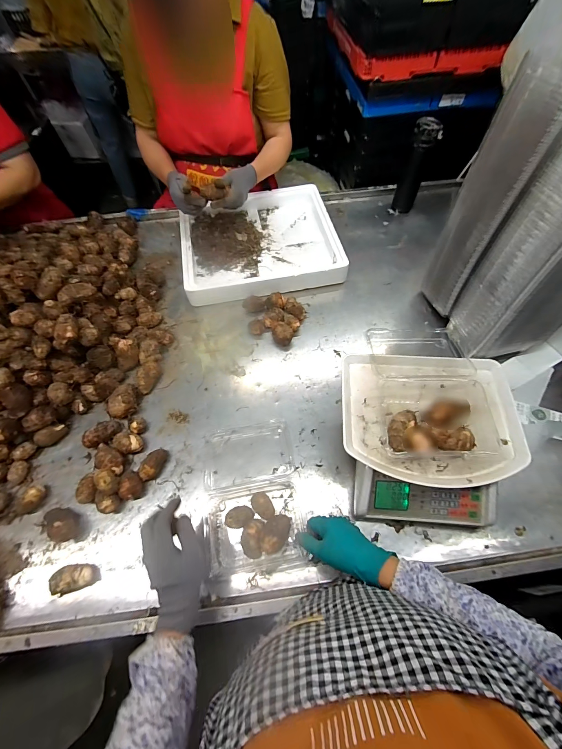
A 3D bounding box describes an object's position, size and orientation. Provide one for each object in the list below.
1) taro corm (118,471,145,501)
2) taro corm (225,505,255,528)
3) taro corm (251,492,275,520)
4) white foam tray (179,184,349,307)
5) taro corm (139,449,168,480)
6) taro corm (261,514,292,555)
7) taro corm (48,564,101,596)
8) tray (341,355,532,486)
[{"bbox_3d":[-0.288,0.212,0.568,0.040,0.039,0.050,-14,63,-6],"label":"taro corm"},{"bbox_3d":[-0.073,0.259,0.535,0.049,0.029,0.034,-13,63,-5],"label":"taro corm"},{"bbox_3d":[-0.032,0.240,0.537,0.032,0.041,0.048,-33,66,-15],"label":"taro corm"},{"bbox_3d":[-0.066,-0.398,0.875,0.439,0.059,0.410,-11,63,-4],"label":"white foam tray"},{"bbox_3d":[-0.251,0.178,0.586,0.031,0.036,0.064,21,65,12],"label":"taro corm"},{"bbox_3d":[-0.009,0.277,0.518,0.045,0.044,0.068,19,65,11],"label":"taro corm"},{"bbox_3d":[-0.356,0.349,0.506,0.069,0.030,0.040,-17,63,-7],"label":"taro corm"},{"bbox_3d":[0.254,0.064,0.504,0.286,0.067,0.222,3,63,3],"label":"tray"}]

